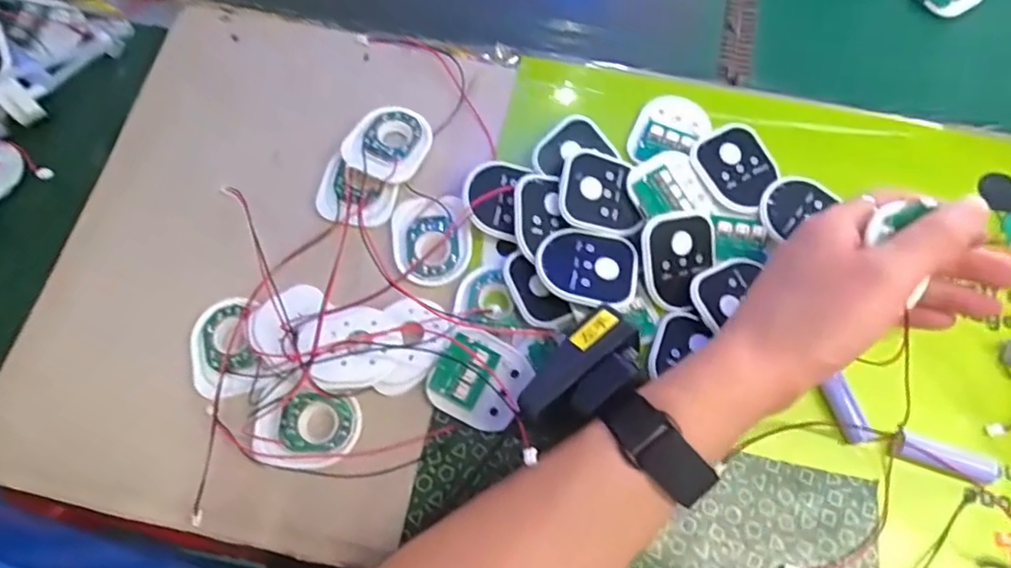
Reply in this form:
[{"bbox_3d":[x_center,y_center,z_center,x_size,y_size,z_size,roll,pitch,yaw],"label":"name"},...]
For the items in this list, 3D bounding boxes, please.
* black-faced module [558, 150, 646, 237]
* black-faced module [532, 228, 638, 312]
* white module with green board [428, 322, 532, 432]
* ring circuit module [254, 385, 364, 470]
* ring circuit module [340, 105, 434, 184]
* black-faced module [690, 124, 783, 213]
[{"bbox_3d":[0.058,-0.056,0.358,0.051,0.007,0.050,12,75,-9],"label":"black-faced module"},{"bbox_3d":[0.047,-0.010,0.345,0.056,0.013,0.046,10,69,3],"label":"black-faced module"},{"bbox_3d":[-0.014,0.053,0.332,0.051,0.012,0.048,28,82,-4],"label":"white module with green board"},{"bbox_3d":[-0.110,0.080,0.332,0.055,0.011,0.041,6,69,2],"label":"ring circuit module"},{"bbox_3d":[-0.073,-0.088,0.377,0.043,0.017,0.056,26,71,9],"label":"ring circuit module"},{"bbox_3d":[0.144,-0.074,0.370,0.047,0.009,0.052,-32,73,-12],"label":"black-faced module"}]

